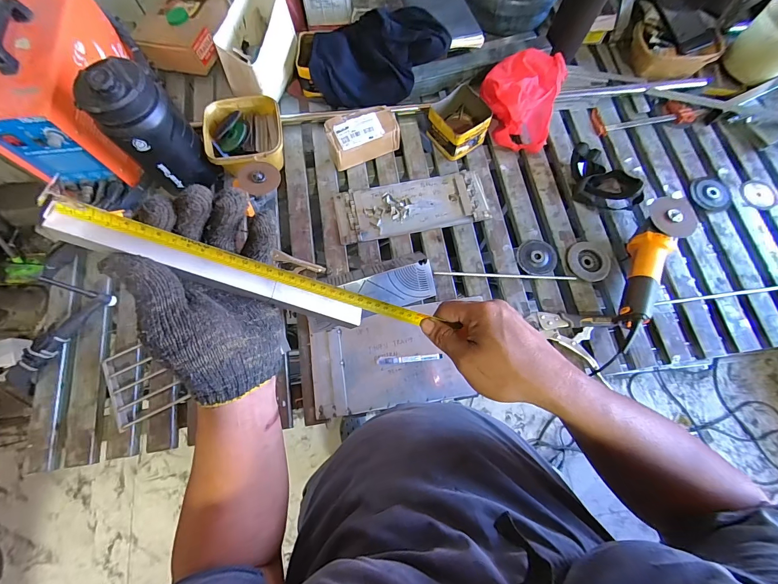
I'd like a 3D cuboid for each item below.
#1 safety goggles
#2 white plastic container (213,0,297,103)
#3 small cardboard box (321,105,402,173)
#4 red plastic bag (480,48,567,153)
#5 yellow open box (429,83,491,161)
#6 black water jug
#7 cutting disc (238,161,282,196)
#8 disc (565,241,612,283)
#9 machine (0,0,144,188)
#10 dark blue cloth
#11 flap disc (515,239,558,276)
[{"bbox_3d":[0.506,-0.267,0.787,0.163,0.071,0.112,11,73,3],"label":"safety goggles"},{"bbox_3d":[-0.302,-0.598,0.804,0.112,0.147,0.243,12,73,4],"label":"white plastic container"},{"bbox_3d":[-0.066,-0.384,0.833,0.172,0.078,0.104,-21,74,-7],"label":"small cardboard box"},{"bbox_3d":[0.318,-0.470,0.816,0.178,0.112,0.187,13,73,4],"label":"red plastic bag"},{"bbox_3d":[0.170,-0.419,0.831,0.132,0.080,0.135,-32,75,-10],"label":"yellow open box"},{"bbox_3d":[-0.479,-0.323,0.684,0.130,0.287,0.106,-42,77,-12],"label":"black water jug"},{"bbox_3d":[-0.285,-0.252,0.742,0.083,0.012,0.070,-31,105,-12],"label":"cutting disc"},{"bbox_3d":[0.455,-0.071,0.761,0.091,0.006,0.094,0,72,0],"label":"disc"},{"bbox_3d":[-0.698,-0.446,0.721,0.166,0.236,0.358,-3,72,-1],"label":"machine"},{"bbox_3d":[-0.039,-0.593,0.840,0.315,0.109,0.203,-27,74,-8],"label":"dark blue cloth"},{"bbox_3d":[0.340,-0.083,0.767,0.082,0.009,0.089,0,72,0],"label":"flap disc"}]

